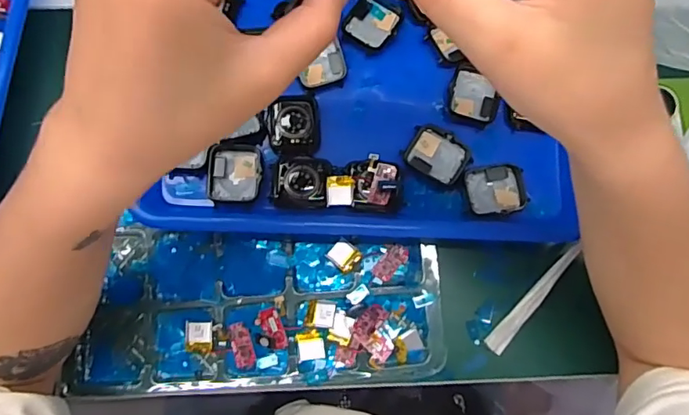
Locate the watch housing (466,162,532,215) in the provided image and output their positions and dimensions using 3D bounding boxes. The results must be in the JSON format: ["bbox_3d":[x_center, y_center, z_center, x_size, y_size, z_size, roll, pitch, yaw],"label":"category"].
[{"bbox_3d":[0.109,-0.013,0.365,0.042,0.005,0.036,-9,79,-4],"label":"watch housing"}]

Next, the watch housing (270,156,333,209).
[{"bbox_3d":[-0.031,-0.018,0.356,0.040,0.004,0.037,5,78,-1],"label":"watch housing"}]

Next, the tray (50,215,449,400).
[{"bbox_3d":[-0.055,0.075,0.356,0.244,0.018,0.123,4,79,0],"label":"tray"}]

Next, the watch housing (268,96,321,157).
[{"bbox_3d":[-0.036,-0.059,0.363,0.035,0.007,0.043,-4,78,-3],"label":"watch housing"}]

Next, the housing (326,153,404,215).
[{"bbox_3d":[0.015,-0.017,0.357,0.052,0.015,0.038,7,78,-1],"label":"housing"}]

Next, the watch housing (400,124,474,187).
[{"bbox_3d":[0.067,-0.038,0.365,0.045,0.008,0.033,30,79,4],"label":"watch housing"}]

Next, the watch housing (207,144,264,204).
[{"bbox_3d":[-0.077,-0.024,0.357,0.036,0.008,0.041,3,78,-2],"label":"watch housing"}]

